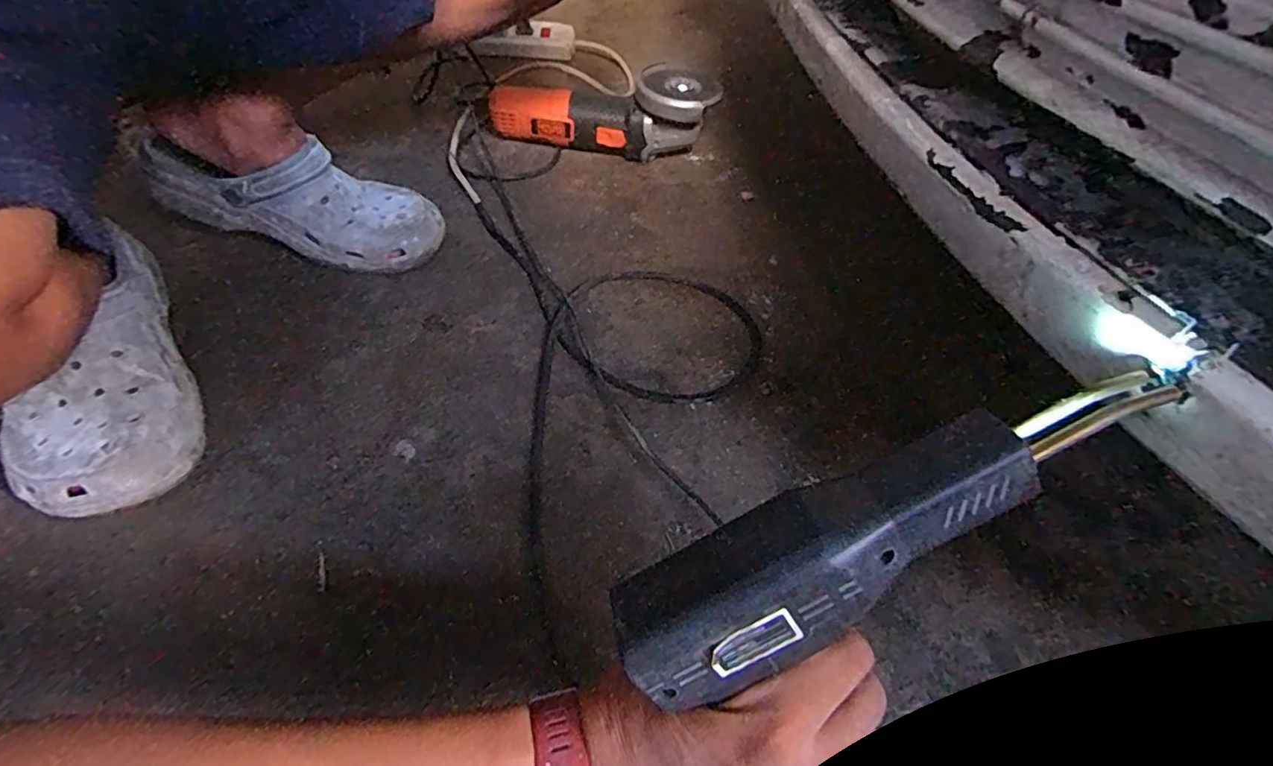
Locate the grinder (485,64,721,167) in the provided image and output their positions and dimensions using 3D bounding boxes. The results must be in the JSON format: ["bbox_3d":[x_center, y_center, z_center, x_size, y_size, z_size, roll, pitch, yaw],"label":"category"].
[{"bbox_3d":[-0.042,-0.347,0.752,0.278,0.102,0.097,12,51,5],"label":"grinder"}]

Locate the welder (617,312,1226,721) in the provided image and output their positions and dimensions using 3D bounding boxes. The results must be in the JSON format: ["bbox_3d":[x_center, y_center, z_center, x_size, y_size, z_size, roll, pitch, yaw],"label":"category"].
[{"bbox_3d":[0.093,0.049,0.217,0.219,0.035,0.049,-32,55,7],"label":"welder"}]

